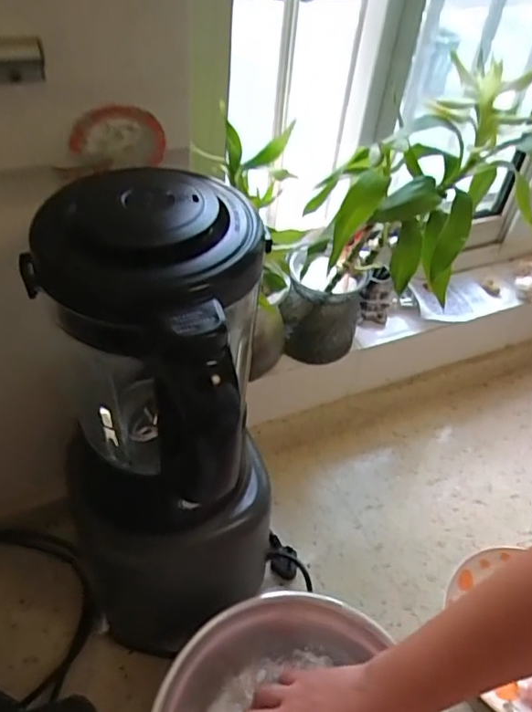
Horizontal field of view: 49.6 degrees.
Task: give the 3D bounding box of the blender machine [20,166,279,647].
[{"bbox_3d":[-0.077,0.098,0.497,0.155,0.482,0.150,2,45,-4],"label":"blender machine"}]

